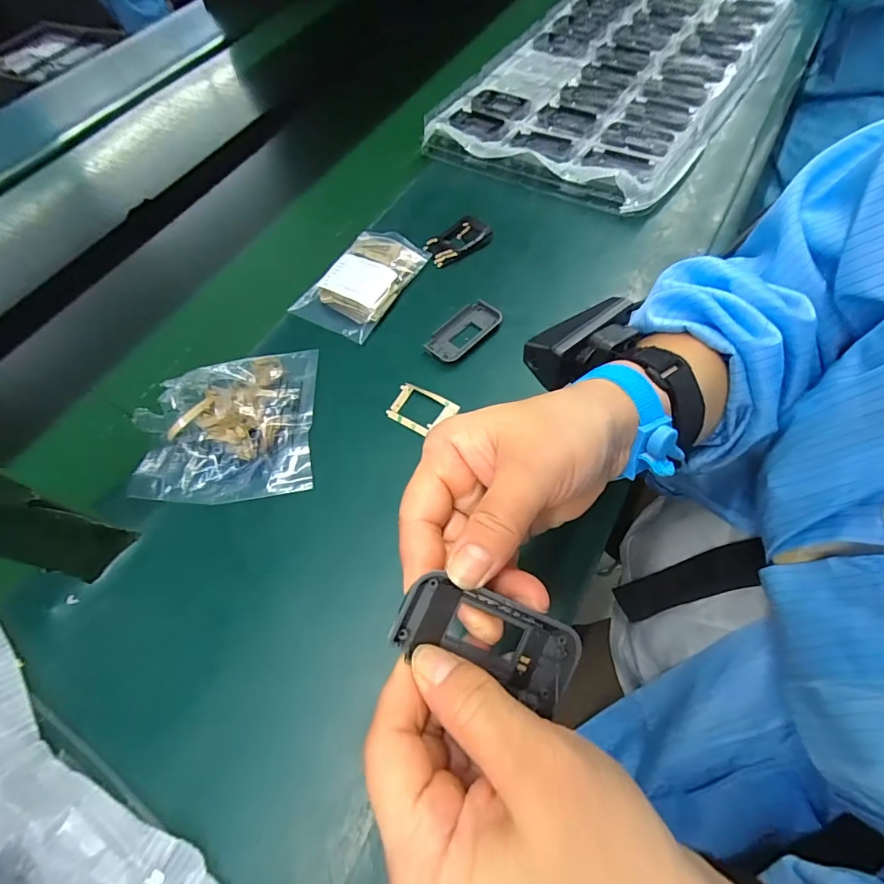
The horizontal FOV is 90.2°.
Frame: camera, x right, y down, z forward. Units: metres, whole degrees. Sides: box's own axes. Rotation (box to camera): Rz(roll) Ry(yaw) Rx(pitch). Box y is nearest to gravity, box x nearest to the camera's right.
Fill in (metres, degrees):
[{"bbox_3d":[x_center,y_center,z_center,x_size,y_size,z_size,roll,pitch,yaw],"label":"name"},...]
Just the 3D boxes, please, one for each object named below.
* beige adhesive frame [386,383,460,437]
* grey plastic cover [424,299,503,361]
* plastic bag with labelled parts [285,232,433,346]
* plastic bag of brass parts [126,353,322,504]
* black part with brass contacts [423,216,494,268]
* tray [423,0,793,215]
[{"bbox_3d":[-0.018,-0.029,0.375,0.053,0.004,0.040,28,67,22],"label":"beige adhesive frame"},{"bbox_3d":[0.020,-0.104,0.411,0.076,0.008,0.040,-43,63,-16],"label":"grey plastic cover"},{"bbox_3d":[-0.080,-0.166,0.446,0.086,0.016,0.131,25,66,21],"label":"plastic bag with labelled parts"},{"bbox_3d":[-0.183,-0.021,0.369,0.142,0.016,0.145,-7,62,-4],"label":"plastic bag of brass parts"},{"bbox_3d":[0.017,-0.216,0.473,0.073,0.009,0.046,-33,61,-11],"label":"black part with brass contacts"},{"bbox_3d":[0.240,-0.507,0.596,0.307,0.045,0.530,27,67,22],"label":"tray"}]

